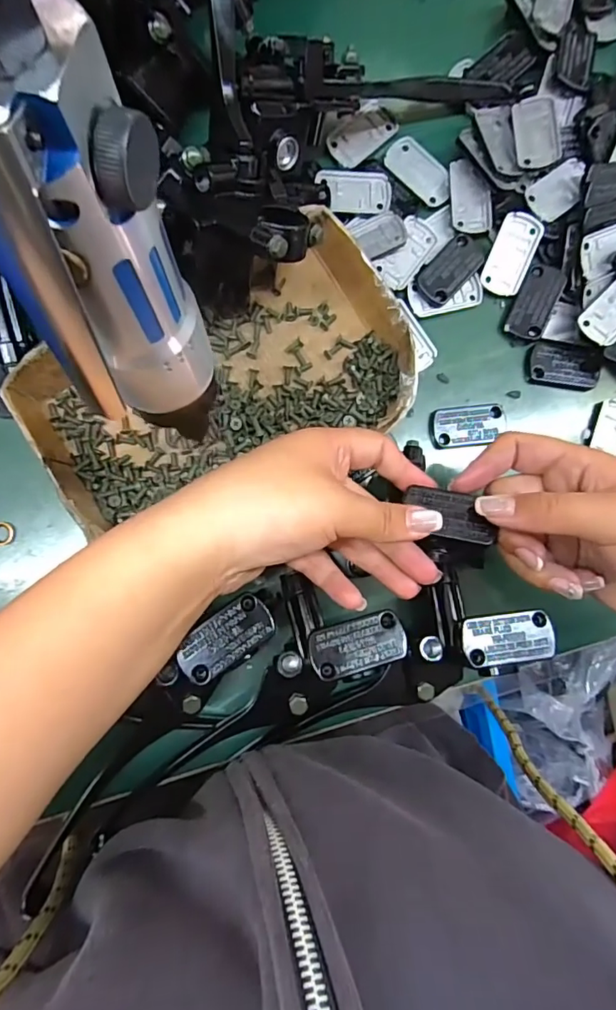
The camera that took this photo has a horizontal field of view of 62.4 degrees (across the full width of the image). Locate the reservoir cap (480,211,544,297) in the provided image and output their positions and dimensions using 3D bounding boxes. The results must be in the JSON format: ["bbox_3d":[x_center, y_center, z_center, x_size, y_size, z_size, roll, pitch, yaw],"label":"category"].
[{"bbox_3d":[0.140,-0.172,0.348,0.027,0.004,0.052,23,103,3],"label":"reservoir cap"}]

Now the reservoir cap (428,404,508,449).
[{"bbox_3d":[0.111,-0.054,0.350,0.052,0.008,0.027,-6,89,-5],"label":"reservoir cap"}]

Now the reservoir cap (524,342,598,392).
[{"bbox_3d":[0.178,-0.097,0.353,0.048,0.012,0.030,10,88,-5],"label":"reservoir cap"}]

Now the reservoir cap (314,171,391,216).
[{"bbox_3d":[0.031,-0.212,0.346,0.049,0.006,0.028,1,89,-5],"label":"reservoir cap"}]

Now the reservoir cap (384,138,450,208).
[{"bbox_3d":[0.076,-0.230,0.353,0.051,0.006,0.029,42,86,-3],"label":"reservoir cap"}]

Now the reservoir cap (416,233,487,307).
[{"bbox_3d":[0.097,-0.161,0.347,0.027,0.004,0.050,44,86,-3],"label":"reservoir cap"}]

